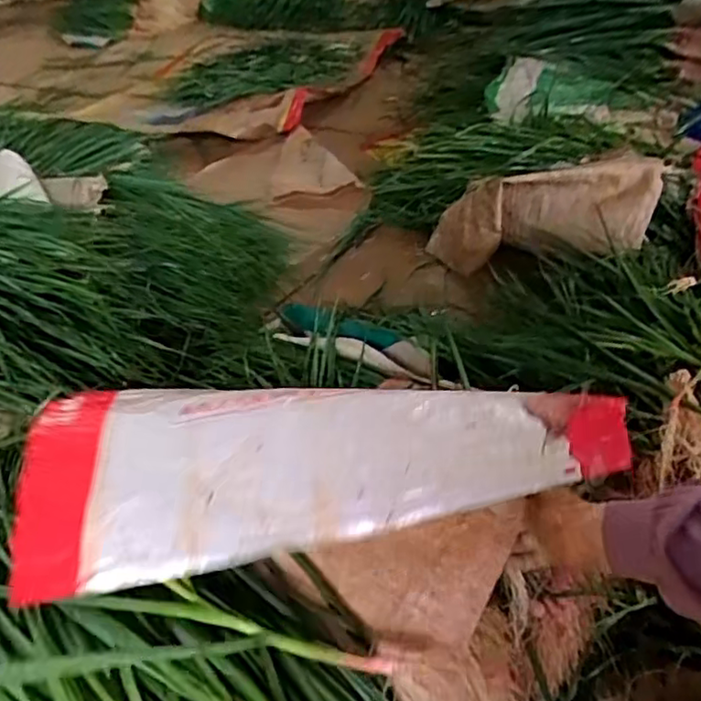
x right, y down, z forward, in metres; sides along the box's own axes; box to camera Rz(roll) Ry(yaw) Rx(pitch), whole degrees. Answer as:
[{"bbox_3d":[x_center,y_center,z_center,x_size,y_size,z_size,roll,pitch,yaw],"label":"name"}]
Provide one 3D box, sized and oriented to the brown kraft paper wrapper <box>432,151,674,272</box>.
[{"bbox_3d":[0.365,-0.269,1.275,0.461,0.176,0.177,-7,36,32],"label":"brown kraft paper wrapper"}]

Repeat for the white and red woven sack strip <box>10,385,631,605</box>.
[{"bbox_3d":[-0.052,0.104,0.618,0.588,0.028,0.242,-6,40,8],"label":"white and red woven sack strip"}]

